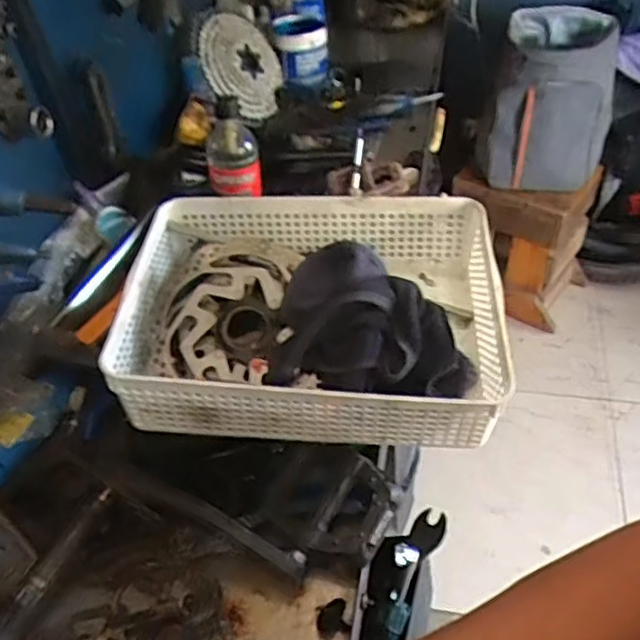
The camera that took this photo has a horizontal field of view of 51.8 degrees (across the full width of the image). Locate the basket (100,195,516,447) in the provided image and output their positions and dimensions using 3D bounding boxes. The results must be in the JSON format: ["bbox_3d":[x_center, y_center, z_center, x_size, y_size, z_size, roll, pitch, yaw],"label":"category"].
[{"bbox_3d":[-0.008,-0.009,0.613,0.332,0.095,0.242,1,46,8],"label":"basket"}]

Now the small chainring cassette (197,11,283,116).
[{"bbox_3d":[-0.126,-0.433,1.116,0.028,0.173,0.173,-5,31,43],"label":"small chainring cassette"}]

